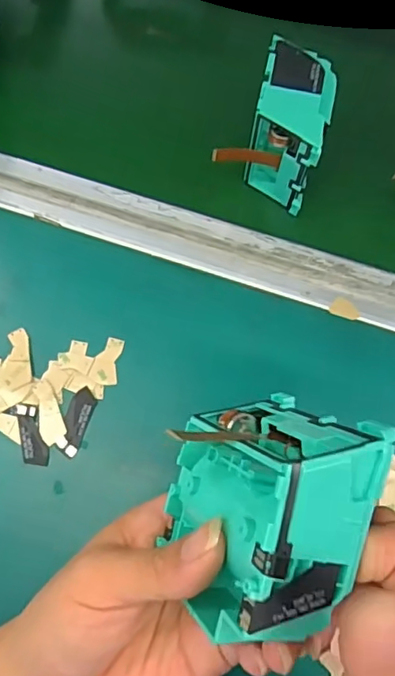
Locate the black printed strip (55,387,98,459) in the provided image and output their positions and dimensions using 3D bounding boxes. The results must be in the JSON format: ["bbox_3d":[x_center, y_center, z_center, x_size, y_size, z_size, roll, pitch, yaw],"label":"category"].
[{"bbox_3d":[-0.071,0.049,0.320,0.014,0.004,0.039,21,75,-2],"label":"black printed strip"}]

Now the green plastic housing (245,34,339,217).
[{"bbox_3d":[0.055,-0.126,0.333,0.041,0.073,0.060,13,75,2],"label":"green plastic housing"}]

